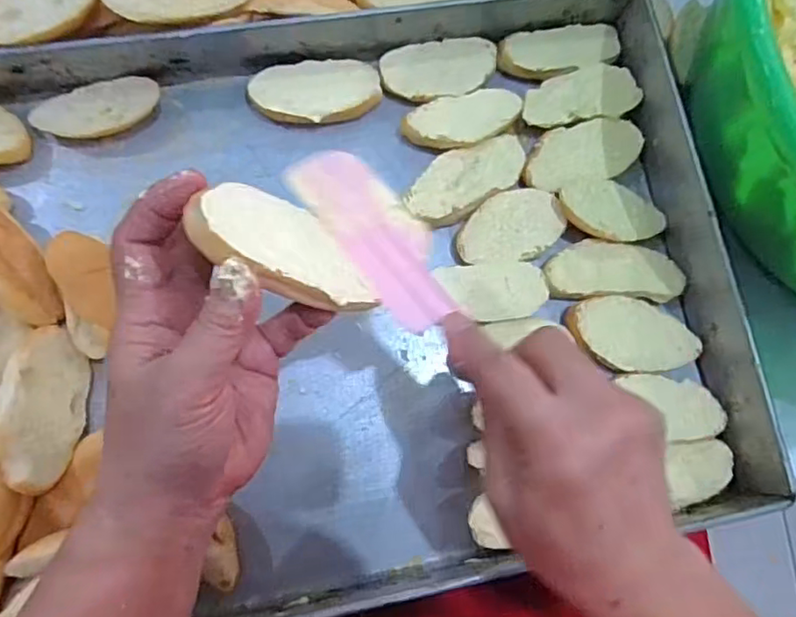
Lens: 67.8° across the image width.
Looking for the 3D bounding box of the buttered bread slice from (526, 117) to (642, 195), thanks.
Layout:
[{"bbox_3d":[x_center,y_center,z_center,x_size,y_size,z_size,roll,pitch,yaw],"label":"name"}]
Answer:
[{"bbox_3d":[0.132,-0.110,0.416,0.088,0.011,0.043,-17,80,-8],"label":"buttered bread slice"}]

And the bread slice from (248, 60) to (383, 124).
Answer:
[{"bbox_3d":[-0.057,-0.150,0.410,0.088,0.010,0.047,-7,79,-7],"label":"bread slice"}]

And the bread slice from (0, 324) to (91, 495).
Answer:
[{"bbox_3d":[-0.200,0.055,0.335,0.044,0.011,0.095,23,47,-42],"label":"bread slice"}]

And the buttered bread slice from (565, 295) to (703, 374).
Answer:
[{"bbox_3d":[0.159,0.019,0.401,0.090,0.016,0.048,10,78,-3],"label":"buttered bread slice"}]

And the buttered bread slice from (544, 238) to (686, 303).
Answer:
[{"bbox_3d":[0.149,-0.026,0.406,0.094,0.009,0.040,2,78,-5],"label":"buttered bread slice"}]

